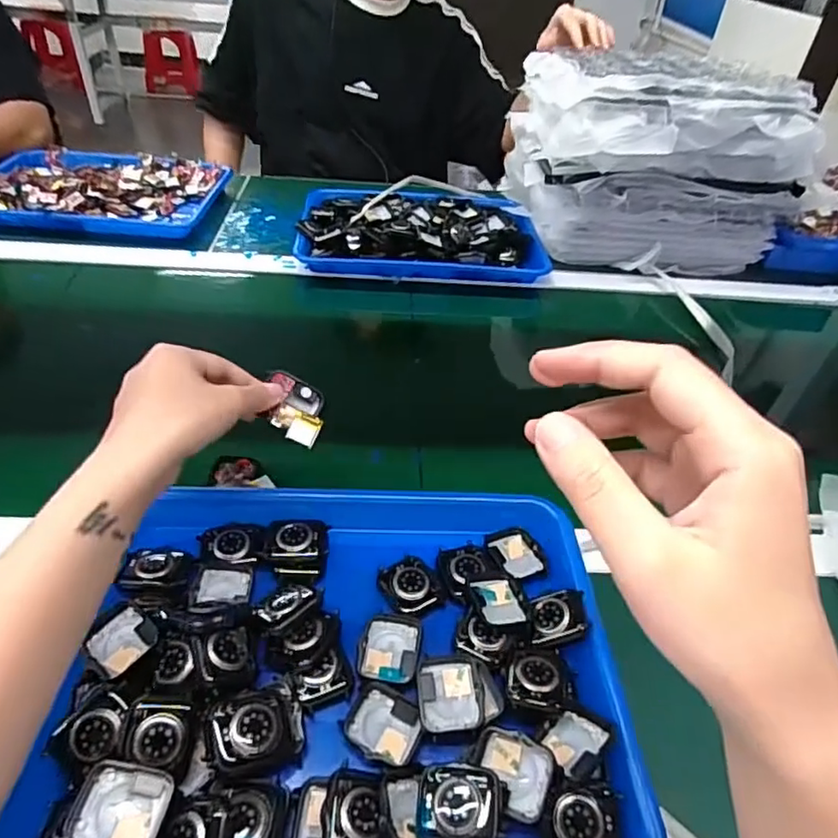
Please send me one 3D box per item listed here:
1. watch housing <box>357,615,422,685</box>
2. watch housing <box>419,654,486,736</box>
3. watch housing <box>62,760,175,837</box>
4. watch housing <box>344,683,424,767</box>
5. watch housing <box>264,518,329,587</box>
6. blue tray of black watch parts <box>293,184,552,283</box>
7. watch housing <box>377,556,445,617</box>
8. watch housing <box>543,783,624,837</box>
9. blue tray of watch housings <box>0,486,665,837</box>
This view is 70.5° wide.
[{"bbox_3d":[-0.018,0.143,0.368,0.036,0.010,0.041,8,41,2],"label":"watch housing"},{"bbox_3d":[0.018,0.158,0.341,0.035,0.007,0.041,-1,42,-7],"label":"watch housing"},{"bbox_3d":[-0.142,0.186,0.283,0.043,0.008,0.037,6,41,0],"label":"watch housing"},{"bbox_3d":[-0.020,0.172,0.336,0.042,0.008,0.037,23,44,18],"label":"watch housing"},{"bbox_3d":[-0.085,0.090,0.407,0.041,0.020,0.046,2,42,-4],"label":"watch housing"},{"bbox_3d":[0.002,-0.267,0.825,0.326,0.050,0.248,4,41,-2],"label":"blue tray of black watch parts"},{"bbox_3d":[-0.005,0.110,0.399,0.034,0.012,0.041,-25,50,-30],"label":"watch housing"},{"bbox_3d":[0.083,0.205,0.300,0.039,0.016,0.031,4,41,-3],"label":"watch housing"},{"bbox_3d":[-0.043,0.143,0.368,0.318,0.045,0.265,1,42,-5],"label":"blue tray of watch housings"}]

